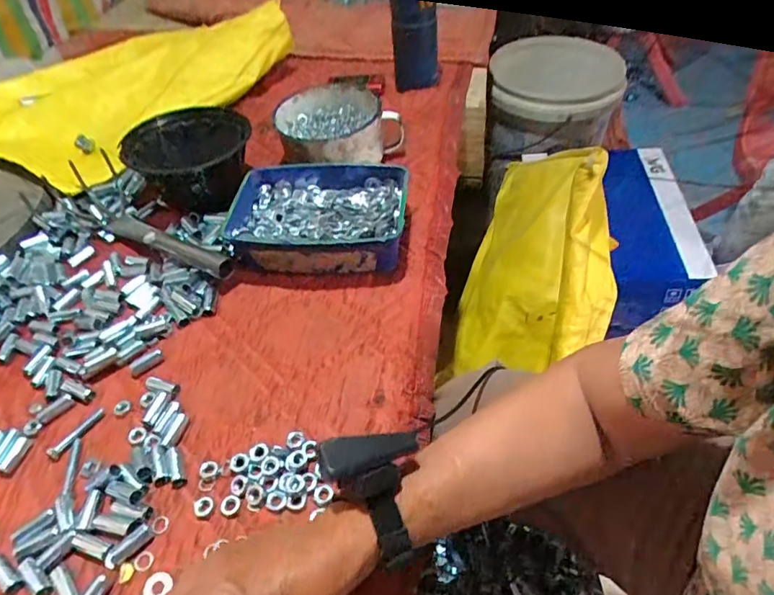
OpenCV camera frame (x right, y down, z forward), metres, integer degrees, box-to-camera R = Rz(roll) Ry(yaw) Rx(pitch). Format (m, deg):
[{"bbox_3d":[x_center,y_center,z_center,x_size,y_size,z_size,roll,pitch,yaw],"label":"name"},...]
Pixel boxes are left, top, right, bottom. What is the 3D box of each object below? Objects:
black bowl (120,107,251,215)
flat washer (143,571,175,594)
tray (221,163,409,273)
[{"bbox_3d":[-0.253,-0.182,0.701,0.149,0.090,0.121,9,49,14],"label":"black bowl"},{"bbox_3d":[-0.178,0.224,0.408,0.022,0.004,0.022,-3,47,3],"label":"flat washer"},{"bbox_3d":[-0.080,-0.093,0.643,0.210,0.068,0.147,3,48,9],"label":"tray"}]

